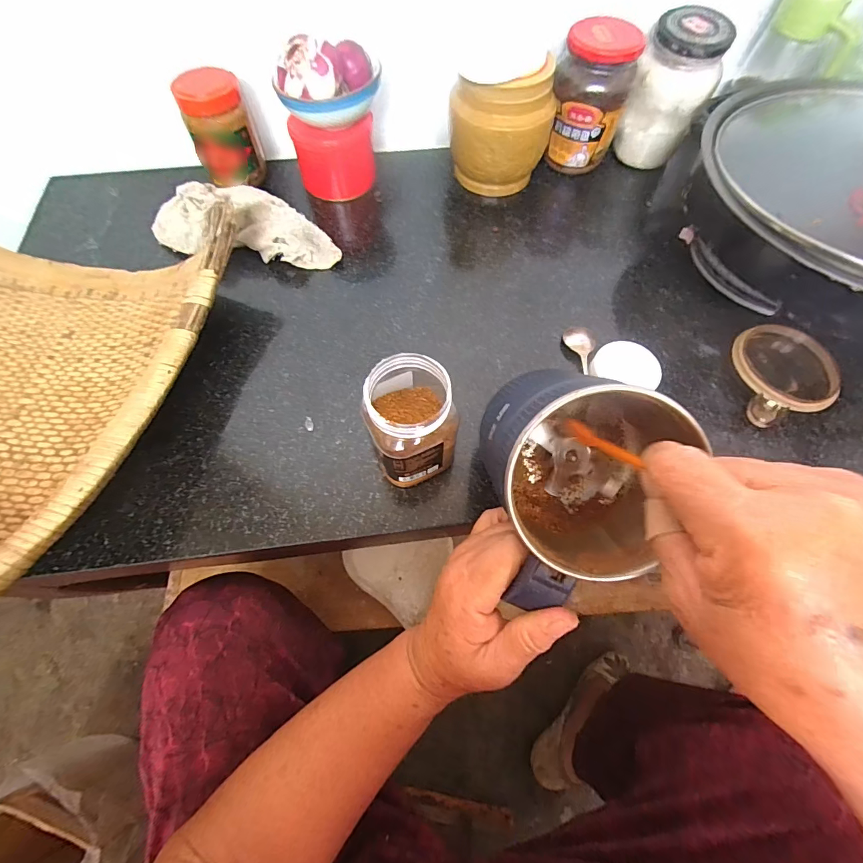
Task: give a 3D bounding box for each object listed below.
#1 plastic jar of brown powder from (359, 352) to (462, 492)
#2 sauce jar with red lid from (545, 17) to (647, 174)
[{"bbox_3d":[-0.018,-0.009,0.340,0.066,0.109,0.077,-20,67,-8],"label":"plastic jar of brown powder"},{"bbox_3d":[0.191,-0.397,0.505,0.083,0.137,0.080,0,65,1],"label":"sauce jar with red lid"}]

